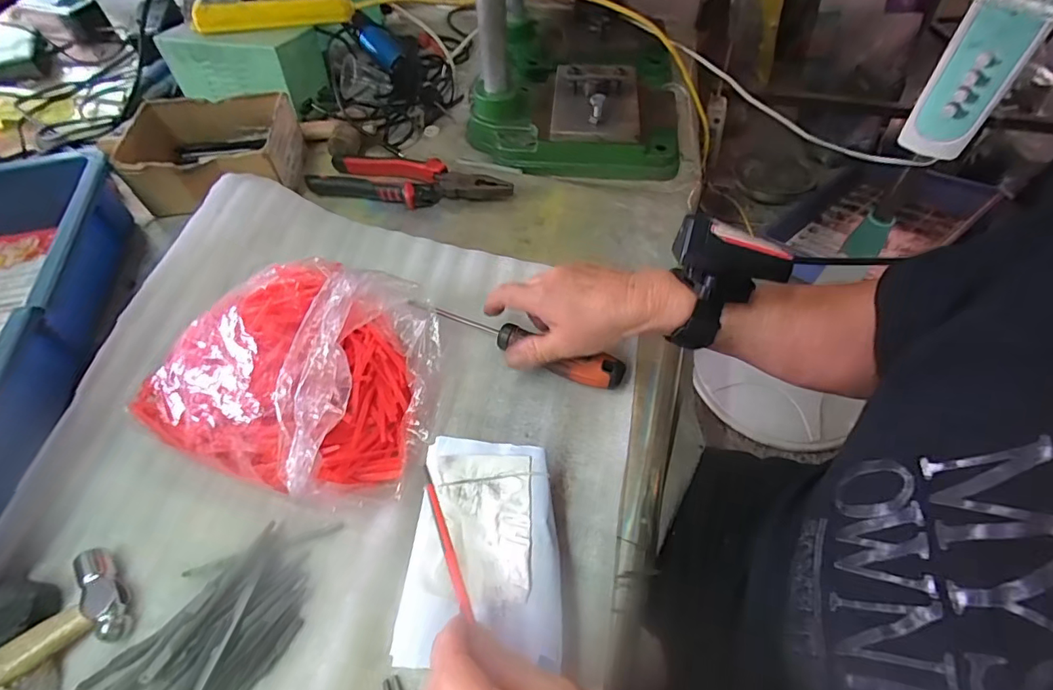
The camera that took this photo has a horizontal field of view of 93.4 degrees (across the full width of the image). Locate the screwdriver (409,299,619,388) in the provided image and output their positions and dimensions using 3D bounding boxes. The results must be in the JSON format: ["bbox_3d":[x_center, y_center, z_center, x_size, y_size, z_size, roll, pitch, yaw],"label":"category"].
[{"bbox_3d":[-0.014,-0.008,0.421,0.197,0.030,0.025,21,58,19],"label":"screwdriver"}]

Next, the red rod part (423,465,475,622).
[{"bbox_3d":[-0.042,0.099,0.253,0.005,0.005,0.073,-18,73,-11],"label":"red rod part"}]

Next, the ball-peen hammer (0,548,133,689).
[{"bbox_3d":[-0.328,0.192,0.295,0.152,0.034,0.059,-33,60,-20],"label":"ball-peen hammer"}]

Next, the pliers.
[{"bbox_3d":[-0.127,-0.180,0.552,0.217,0.022,0.061,8,55,7],"label":"pliers"}]

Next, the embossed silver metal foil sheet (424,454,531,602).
[{"bbox_3d":[-0.028,0.107,0.304,0.059,0.012,0.086,0,55,1],"label":"embossed silver metal foil sheet"}]

